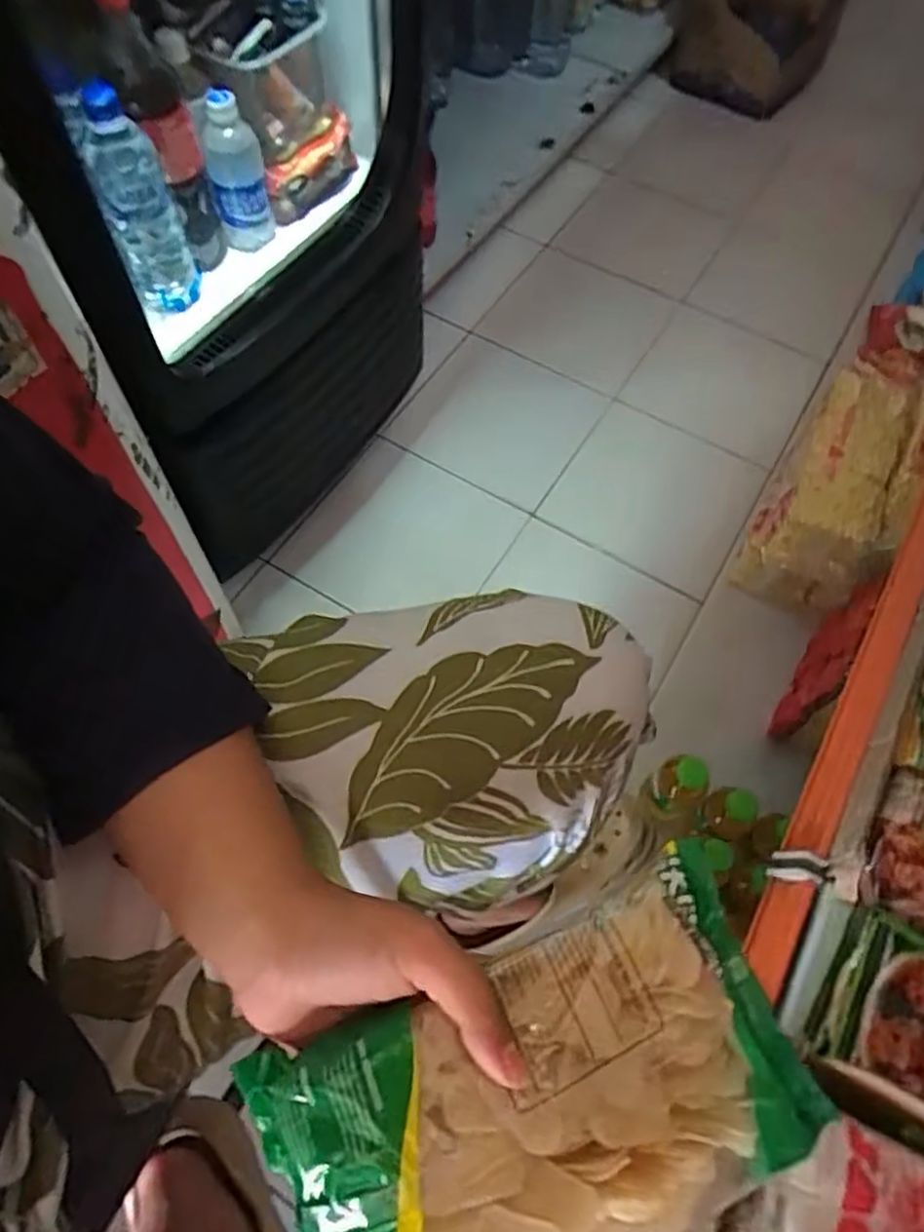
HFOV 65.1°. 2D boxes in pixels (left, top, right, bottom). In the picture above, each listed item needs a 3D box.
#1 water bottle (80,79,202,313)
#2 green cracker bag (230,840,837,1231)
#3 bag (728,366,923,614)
[{"bbox_3d":[-0.335,-0.429,0.758,0.069,0.218,0.072,-20,65,-12],"label":"water bottle"},{"bbox_3d":[0.032,0.181,0.268,0.198,0.032,0.110,-20,65,-12],"label":"green cracker bag"},{"bbox_3d":[0.488,-0.165,0.943,0.139,0.199,0.300,30,66,12],"label":"bag"}]

